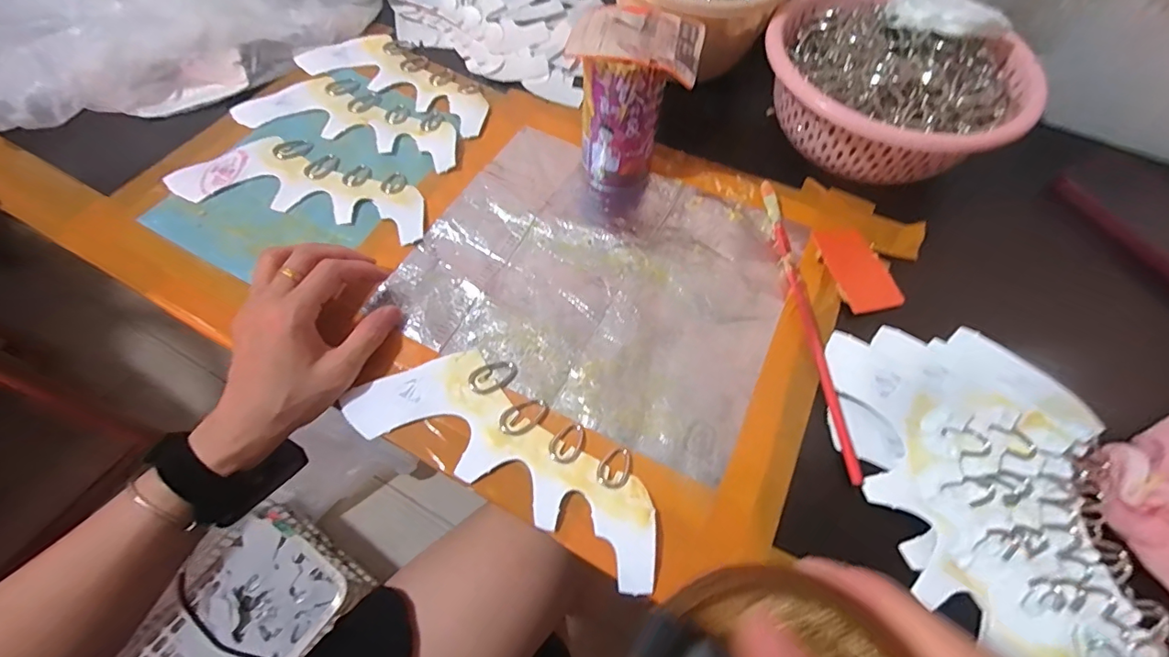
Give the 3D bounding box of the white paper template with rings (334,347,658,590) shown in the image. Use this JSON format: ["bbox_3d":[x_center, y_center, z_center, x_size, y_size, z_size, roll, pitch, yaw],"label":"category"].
[{"bbox_3d":[-0.046,0.074,0.339,0.221,0.007,0.082,26,63,12],"label":"white paper template with rings"}]

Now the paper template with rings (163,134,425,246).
[{"bbox_3d":[-0.235,-0.129,0.447,0.221,0.008,0.086,13,61,6],"label":"paper template with rings"}]

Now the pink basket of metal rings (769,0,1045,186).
[{"bbox_3d":[0.271,-0.222,0.458,0.219,0.090,0.178,34,65,16],"label":"pink basket of metal rings"}]

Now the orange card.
[{"bbox_3d":[0.223,-0.050,0.422,0.046,0.004,0.082,-12,62,-8],"label":"orange card"}]

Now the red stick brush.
[{"bbox_3d":[0.168,-0.013,0.394,0.012,0.005,0.257,-2,61,-3],"label":"red stick brush"}]

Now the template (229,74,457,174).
[{"bbox_3d":[-0.217,-0.206,0.497,0.221,0.009,0.085,17,61,7],"label":"template"}]

